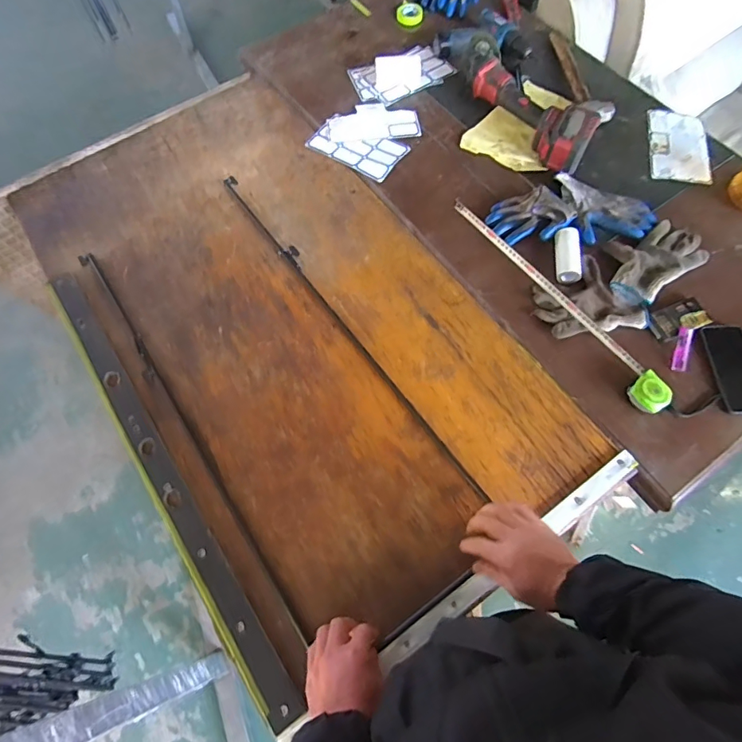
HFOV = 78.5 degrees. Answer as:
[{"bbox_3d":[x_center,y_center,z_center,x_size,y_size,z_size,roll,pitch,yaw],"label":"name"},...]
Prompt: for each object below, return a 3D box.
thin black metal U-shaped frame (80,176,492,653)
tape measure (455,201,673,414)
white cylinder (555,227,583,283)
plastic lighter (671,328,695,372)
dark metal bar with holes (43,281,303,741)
[{"bbox_3d":[-0.175,0.012,0.798,0.351,0.024,0.885,-33,69,-12],"label":"thin black metal U-shaped frame"},{"bbox_3d":[0.336,-0.138,0.830,0.057,0.033,0.515,-31,69,-11],"label":"tape measure"},{"bbox_3d":[0.369,-0.218,0.852,0.036,0.032,0.112,3,67,3],"label":"white cylinder"},{"bbox_3d":[0.527,-0.037,0.765,0.020,0.011,0.083,20,69,10],"label":"plastic lighter"},{"bbox_3d":[-0.359,0.147,0.754,0.044,0.013,0.858,-34,70,-12],"label":"dark metal bar with holes"}]

